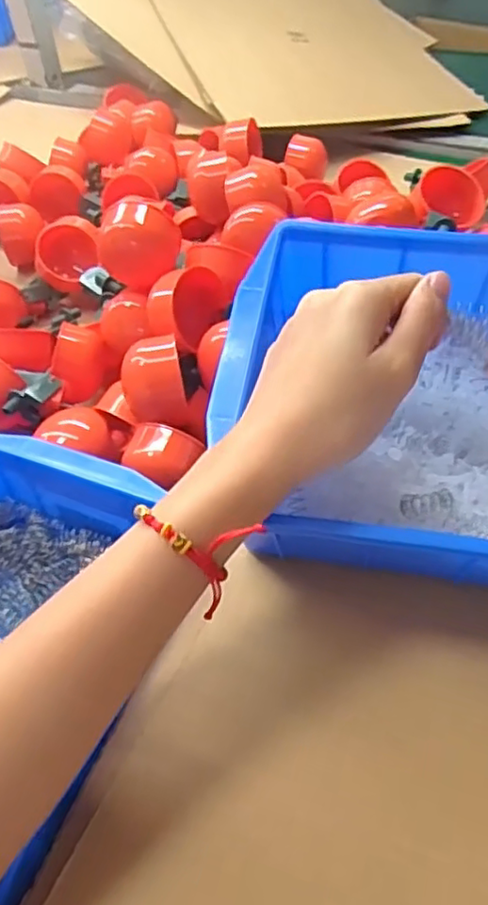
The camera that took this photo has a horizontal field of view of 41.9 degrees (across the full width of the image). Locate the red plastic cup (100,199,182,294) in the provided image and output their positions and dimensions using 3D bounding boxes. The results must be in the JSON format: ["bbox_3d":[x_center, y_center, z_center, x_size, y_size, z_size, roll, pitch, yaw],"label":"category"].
[{"bbox_3d":[-0.080,-0.164,0.499,0.053,0.049,0.051,-2,48,3],"label":"red plastic cup"}]

